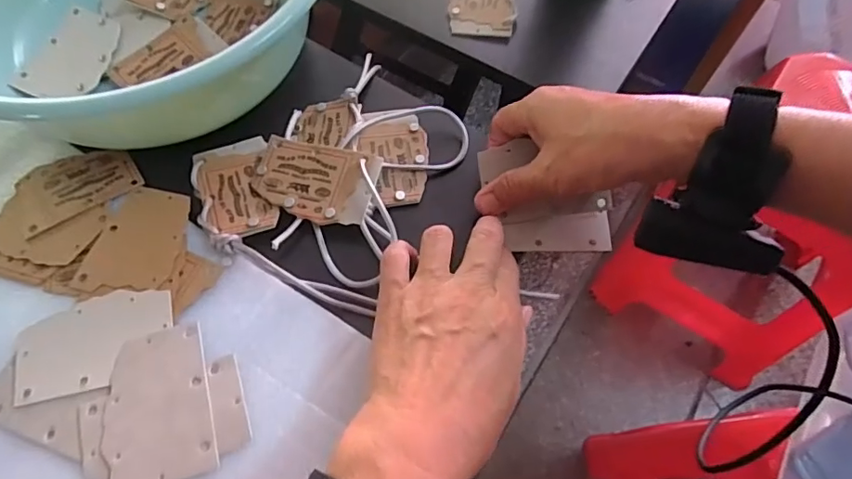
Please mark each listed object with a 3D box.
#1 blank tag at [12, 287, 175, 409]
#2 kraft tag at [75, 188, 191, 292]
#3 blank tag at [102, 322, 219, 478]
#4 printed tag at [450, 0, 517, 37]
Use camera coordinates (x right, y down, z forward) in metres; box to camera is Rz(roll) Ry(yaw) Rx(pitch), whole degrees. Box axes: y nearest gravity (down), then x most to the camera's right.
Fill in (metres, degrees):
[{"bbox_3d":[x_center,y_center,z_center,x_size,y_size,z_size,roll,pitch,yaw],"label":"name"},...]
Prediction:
[{"bbox_3d":[-0.194,0.060,0.305,0.084,0.004,0.055,-11,66,-7],"label":"blank tag"},{"bbox_3d":[-0.186,-0.001,0.338,0.055,0.004,0.074,7,63,4],"label":"kraft tag"},{"bbox_3d":[-0.149,0.092,0.289,0.054,0.006,0.084,-16,64,-8],"label":"blank tag"},{"bbox_3d":[0.052,-0.214,0.461,0.055,0.008,0.083,8,63,4],"label":"printed tag"}]

